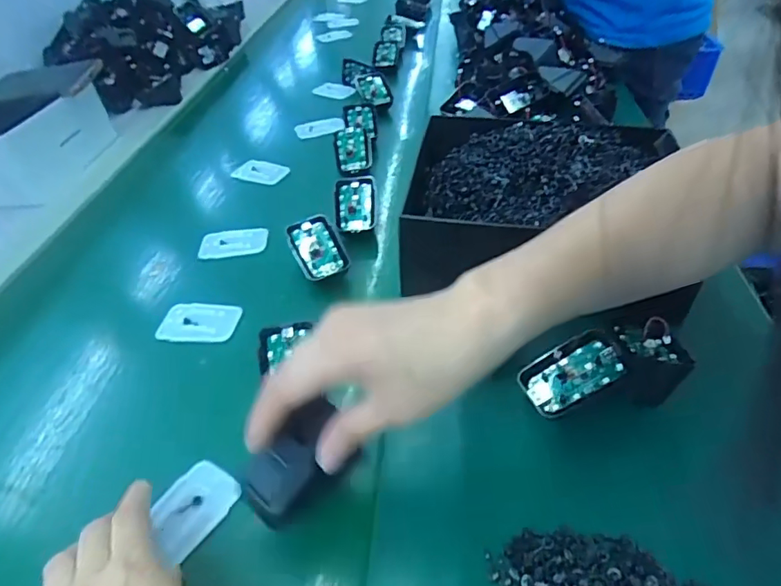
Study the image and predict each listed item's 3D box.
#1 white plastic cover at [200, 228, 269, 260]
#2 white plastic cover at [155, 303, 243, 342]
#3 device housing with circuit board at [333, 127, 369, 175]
[{"bbox_3d":[-0.167,-0.055,0.544,0.070,0.009,0.041,-7,49,-4],"label":"white plastic cover"},{"bbox_3d":[-0.169,0.025,0.457,0.068,0.005,0.044,0,42,7],"label":"white plastic cover"},{"bbox_3d":[-0.048,-0.175,0.627,0.040,0.012,0.076,-7,65,-1],"label":"device housing with circuit board"}]

